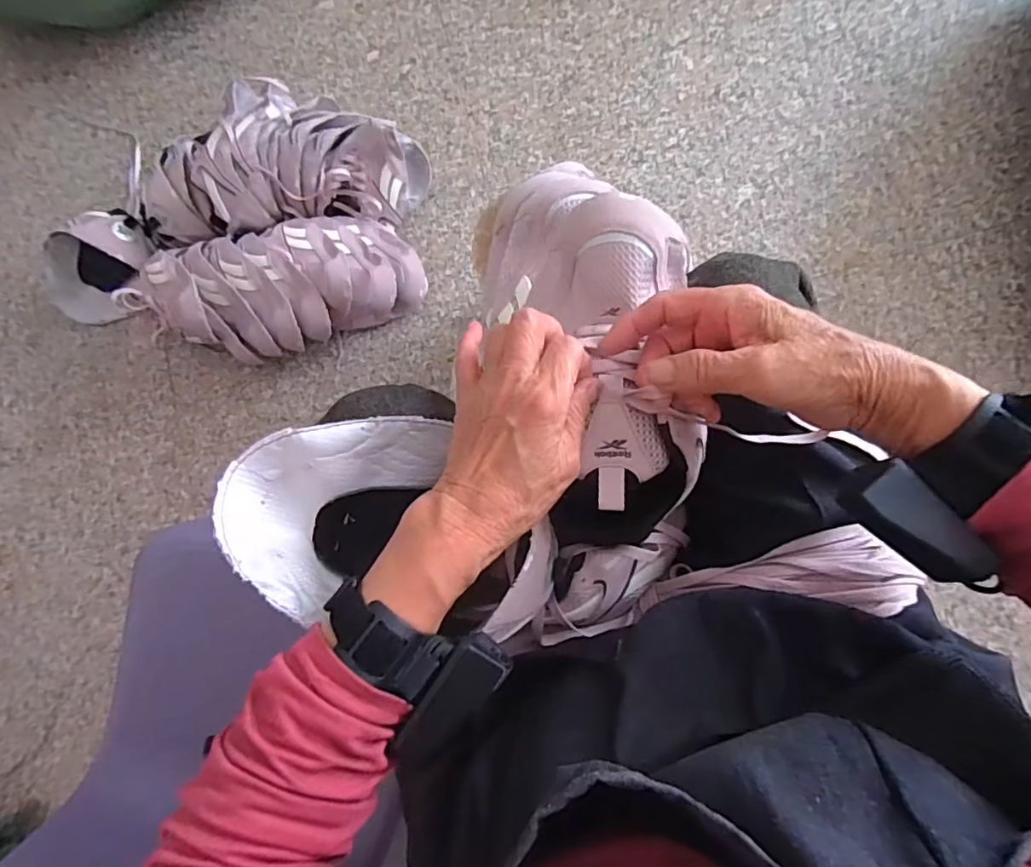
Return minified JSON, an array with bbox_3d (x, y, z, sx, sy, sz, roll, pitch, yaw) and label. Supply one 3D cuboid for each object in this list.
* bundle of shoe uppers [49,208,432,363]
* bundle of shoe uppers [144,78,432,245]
[{"bbox_3d":[-0.463,-0.228,0.891,0.617,0.145,0.217,0,85,7],"label":"bundle of shoe uppers"},{"bbox_3d":[-0.372,-0.424,0.890,0.436,0.167,0.221,-10,84,6],"label":"bundle of shoe uppers"}]

